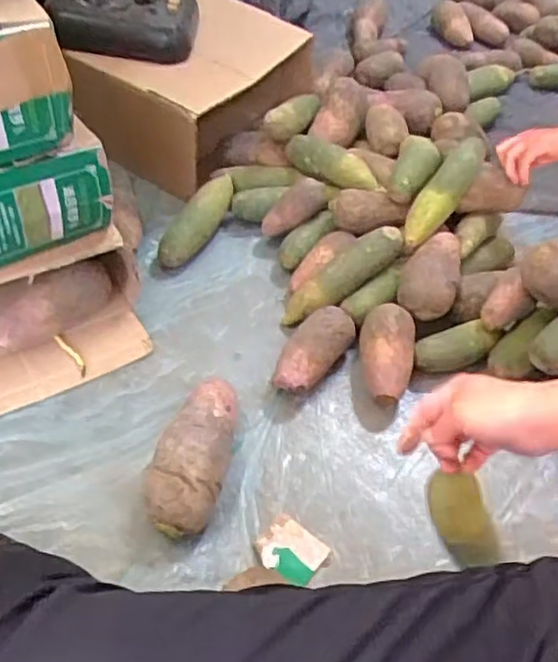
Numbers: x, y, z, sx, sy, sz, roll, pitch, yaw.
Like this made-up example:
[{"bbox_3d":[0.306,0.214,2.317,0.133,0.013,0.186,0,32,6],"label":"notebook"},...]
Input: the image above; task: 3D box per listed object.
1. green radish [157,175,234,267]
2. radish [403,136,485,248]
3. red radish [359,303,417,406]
[{"bbox_3d":[-0.124,-0.177,1.059,0.054,0.058,0.196,20,50,11],"label":"green radish"},{"bbox_3d":[0.237,-0.204,0.972,0.055,0.056,0.192,32,75,20],"label":"radish"},{"bbox_3d":[0.139,0.029,0.880,0.065,0.053,0.133,19,64,-9],"label":"red radish"}]

